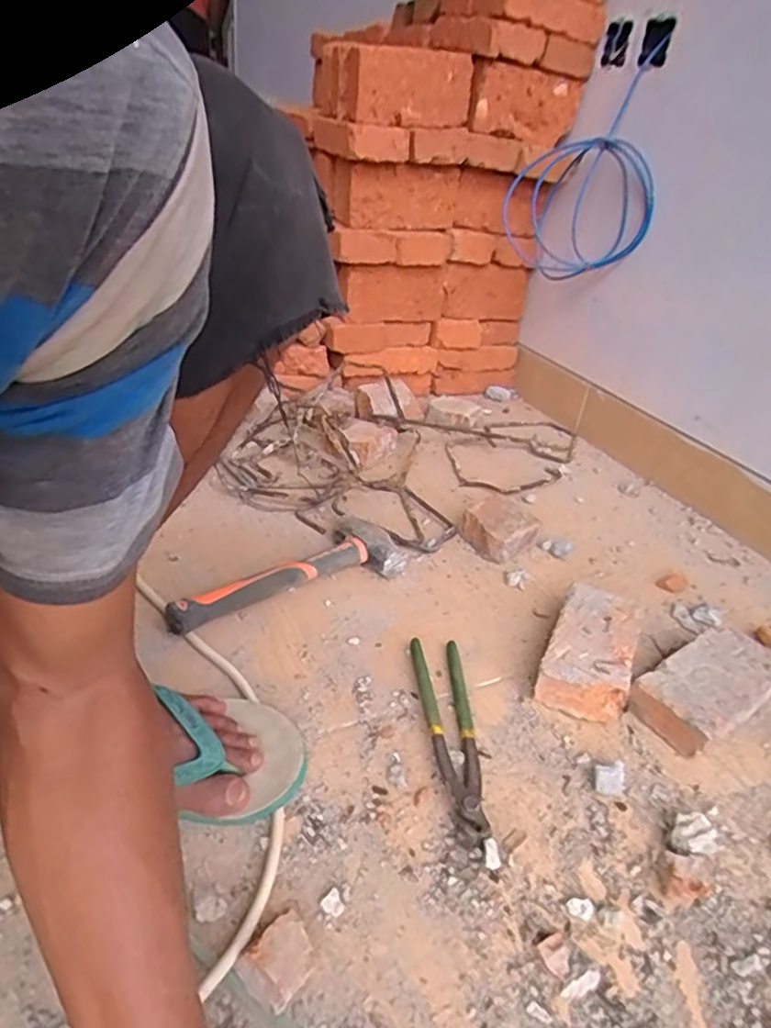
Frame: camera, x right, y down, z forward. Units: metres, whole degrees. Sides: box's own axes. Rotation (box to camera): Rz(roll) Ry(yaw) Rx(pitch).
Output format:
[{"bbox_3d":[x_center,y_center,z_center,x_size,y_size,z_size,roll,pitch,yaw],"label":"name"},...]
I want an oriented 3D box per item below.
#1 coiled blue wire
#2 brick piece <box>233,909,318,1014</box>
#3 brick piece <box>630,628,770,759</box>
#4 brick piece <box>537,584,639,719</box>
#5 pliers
[{"bbox_3d":[0.293,-0.481,0.995,0.061,0.212,0.255,-31,13,-38],"label":"coiled blue wire"},{"bbox_3d":[-0.067,0.289,0.420,0.041,0.028,0.046,31,38,33],"label":"brick piece"},{"bbox_3d":[0.331,0.177,0.663,0.164,0.044,0.086,-17,39,-33],"label":"brick piece"},{"bbox_3d":[0.219,0.142,0.694,0.085,0.049,0.168,18,34,17],"label":"brick piece"},{"bbox_3d":[0.063,0.197,0.599,0.047,0.022,0.219,1,34,-9],"label":"pliers"}]

